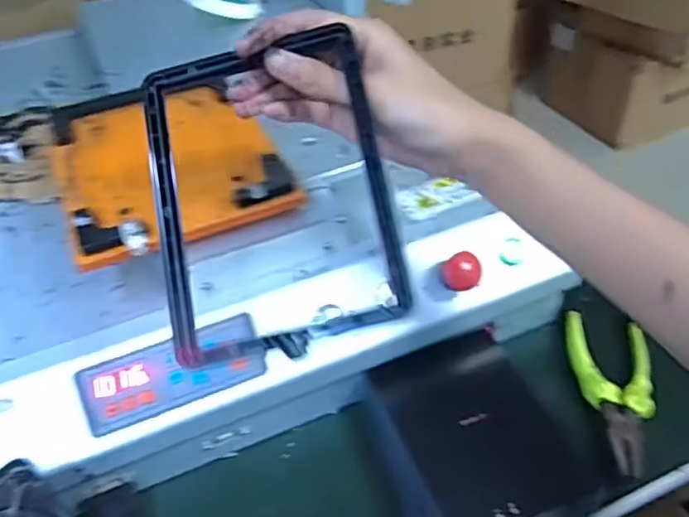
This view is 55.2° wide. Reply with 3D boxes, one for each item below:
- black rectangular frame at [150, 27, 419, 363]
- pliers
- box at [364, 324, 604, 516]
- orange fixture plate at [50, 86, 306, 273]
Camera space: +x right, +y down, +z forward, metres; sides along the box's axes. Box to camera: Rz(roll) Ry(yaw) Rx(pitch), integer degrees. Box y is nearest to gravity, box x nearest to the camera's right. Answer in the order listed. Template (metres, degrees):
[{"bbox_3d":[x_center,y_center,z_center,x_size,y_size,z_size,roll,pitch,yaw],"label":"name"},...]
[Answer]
[{"bbox_3d":[-0.038,-0.036,0.336,0.118,0.015,0.164,-13,75,7],"label":"black rectangular frame"},{"bbox_3d":[0.203,0.099,0.498,0.057,0.015,0.137,5,44,9],"label":"pliers"},{"bbox_3d":[0.092,0.128,0.464,0.122,0.043,0.164,-13,43,-9],"label":"box"},{"bbox_3d":[-0.135,-0.076,0.488,0.149,0.019,0.189,-20,45,-17],"label":"orange fixture plate"}]

